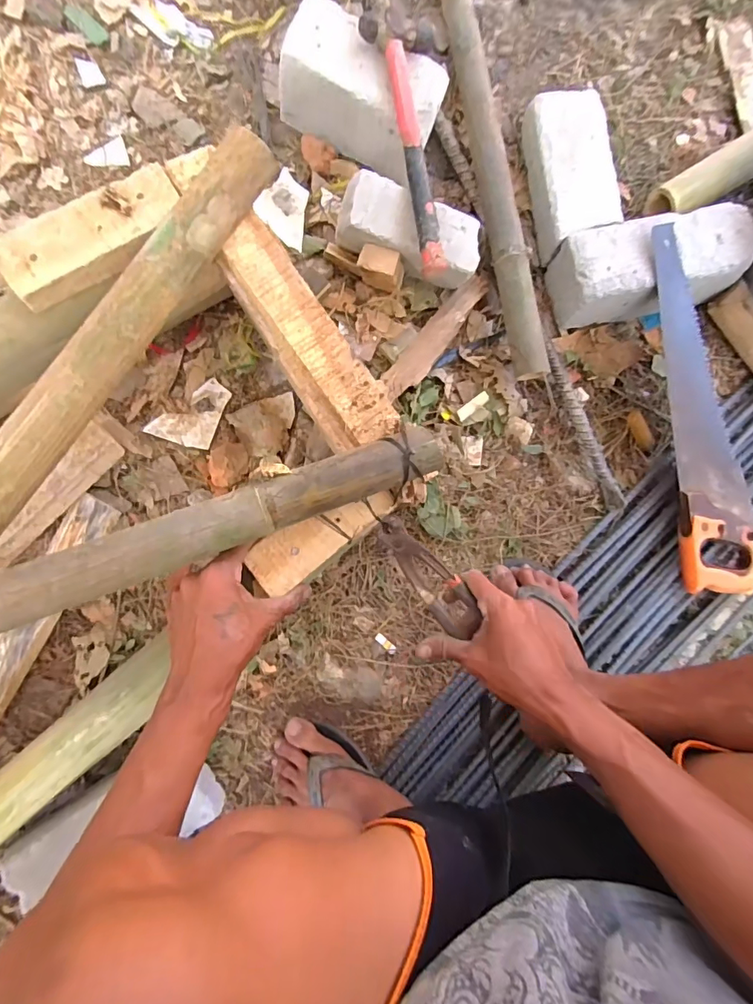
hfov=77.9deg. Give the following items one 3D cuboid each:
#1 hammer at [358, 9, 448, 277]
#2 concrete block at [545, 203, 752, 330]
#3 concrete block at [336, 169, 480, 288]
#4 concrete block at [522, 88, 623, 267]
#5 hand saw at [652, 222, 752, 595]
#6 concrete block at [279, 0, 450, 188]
[{"bbox_3d":[0.044,-0.428,0.569,0.088,0.030,0.306,-7,89,-13],"label":"hammer"},{"bbox_3d":[0.386,-0.332,0.676,0.261,0.117,0.117,-13,90,-10],"label":"concrete block"},{"bbox_3d":[0.043,-0.344,0.597,0.183,0.048,0.076,20,83,-11],"label":"concrete block"},{"bbox_3d":[0.279,-0.470,0.667,0.103,0.065,0.220,-8,89,-9],"label":"concrete block"},{"bbox_3d":[0.455,-0.117,0.640,0.113,0.045,0.505,-10,90,-9],"label":"hand saw"},{"bbox_3d":[-0.019,-0.539,0.619,0.200,0.098,0.109,22,84,-8],"label":"concrete block"}]

